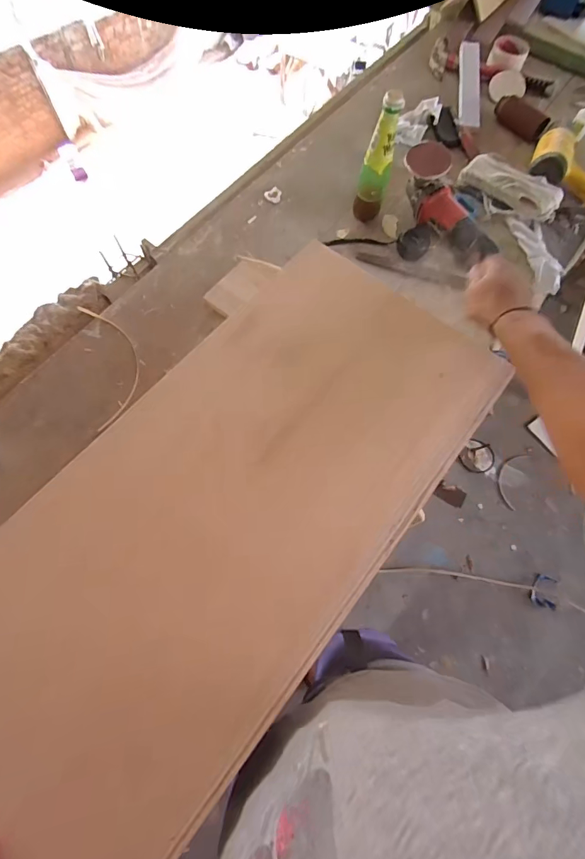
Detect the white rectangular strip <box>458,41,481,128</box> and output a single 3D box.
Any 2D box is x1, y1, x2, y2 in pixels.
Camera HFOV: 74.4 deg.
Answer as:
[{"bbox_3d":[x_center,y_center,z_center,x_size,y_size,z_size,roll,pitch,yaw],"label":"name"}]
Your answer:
[{"bbox_3d":[0.439,-0.852,0.954,0.048,0.016,0.279,2,78,18],"label":"white rectangular strip"}]

